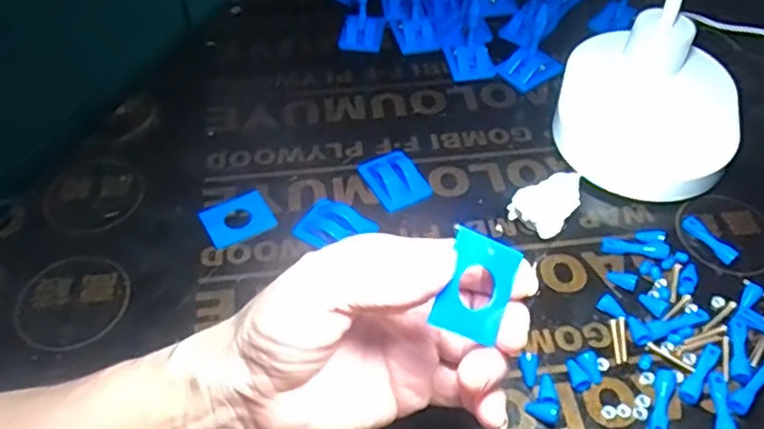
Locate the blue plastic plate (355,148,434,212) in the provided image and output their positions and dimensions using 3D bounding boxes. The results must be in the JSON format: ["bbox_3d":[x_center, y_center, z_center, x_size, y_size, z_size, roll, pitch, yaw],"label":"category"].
[{"bbox_3d":[0.008,-0.025,0.431,0.035,0.008,0.045,-24,54,-18],"label":"blue plastic plate"}]

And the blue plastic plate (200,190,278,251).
[{"bbox_3d":[-0.091,0.002,0.413,0.042,0.004,0.033,-26,55,-20],"label":"blue plastic plate"}]

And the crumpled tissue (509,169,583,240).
[{"bbox_3d":[0.102,-0.009,0.406,0.036,0.034,0.034,24,54,18],"label":"crumpled tissue"}]

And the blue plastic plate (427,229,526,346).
[{"bbox_3d":[0.038,0.029,0.263,0.030,0.004,0.040,24,82,-26],"label":"blue plastic plate"}]

